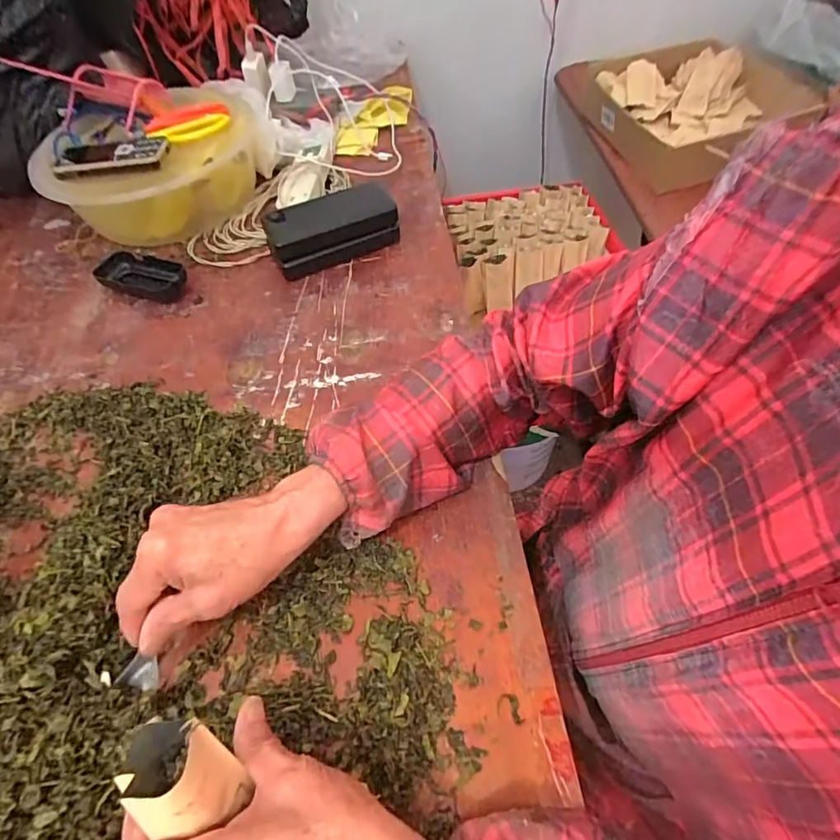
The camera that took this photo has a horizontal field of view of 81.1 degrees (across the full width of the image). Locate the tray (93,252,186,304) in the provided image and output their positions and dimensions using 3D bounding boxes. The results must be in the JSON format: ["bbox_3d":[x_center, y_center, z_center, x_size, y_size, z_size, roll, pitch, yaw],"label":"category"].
[{"bbox_3d":[-0.341,-0.179,0.609,0.102,0.030,0.054,10,56,10],"label":"tray"}]

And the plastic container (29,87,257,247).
[{"bbox_3d":[-0.362,-0.352,0.690,0.271,0.109,0.219,-9,55,-3],"label":"plastic container"}]

